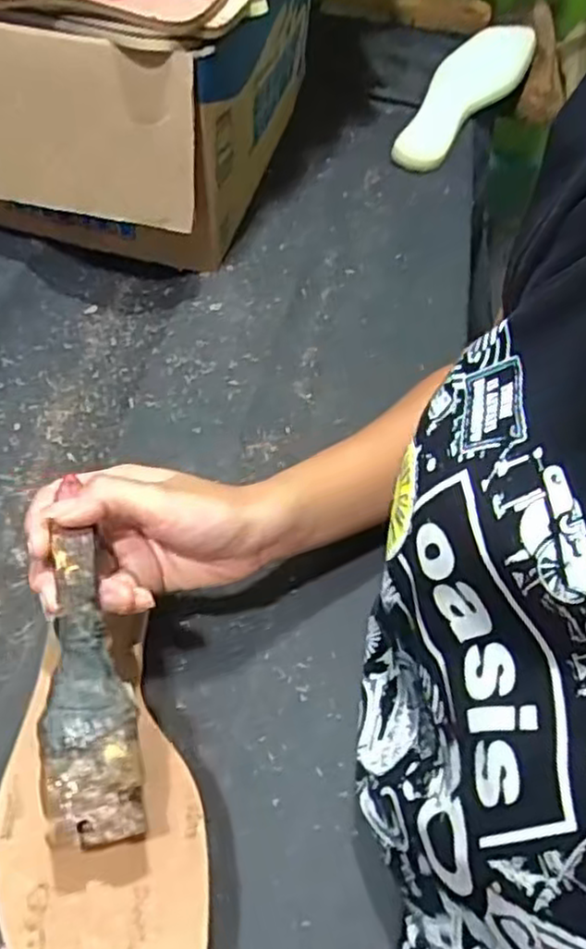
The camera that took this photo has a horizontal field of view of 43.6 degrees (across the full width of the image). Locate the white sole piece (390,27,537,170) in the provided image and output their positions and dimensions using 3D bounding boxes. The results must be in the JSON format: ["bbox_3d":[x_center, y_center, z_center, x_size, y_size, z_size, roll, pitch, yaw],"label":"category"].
[{"bbox_3d":[0.172,-0.385,0.747,0.066,0.025,0.224,33,73,17],"label":"white sole piece"}]

